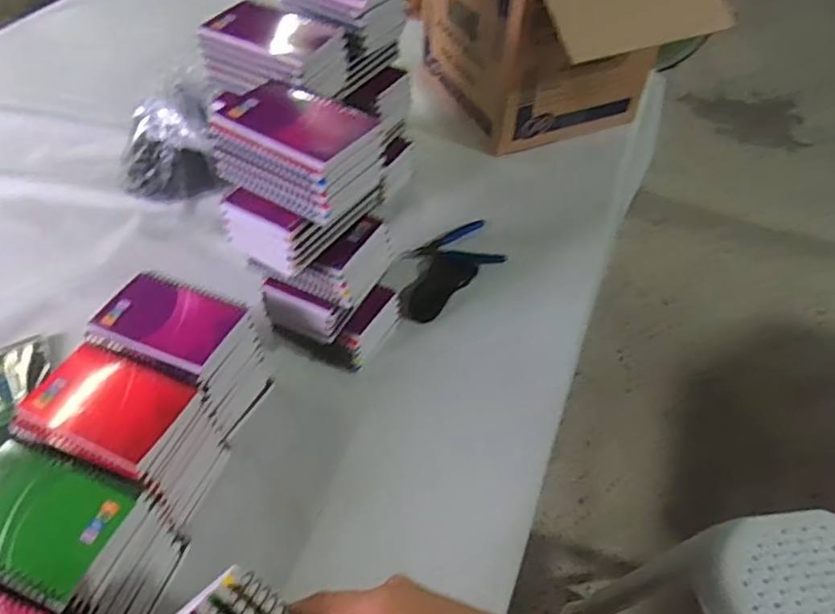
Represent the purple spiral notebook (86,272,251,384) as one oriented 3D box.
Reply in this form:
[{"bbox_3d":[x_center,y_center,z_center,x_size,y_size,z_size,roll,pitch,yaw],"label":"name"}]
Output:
[{"bbox_3d":[-0.241,0.015,0.584,0.127,0.007,0.094,19,51,13],"label":"purple spiral notebook"}]

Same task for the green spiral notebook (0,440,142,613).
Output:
[{"bbox_3d":[-0.291,0.158,0.455,0.129,0.011,0.095,18,51,12],"label":"green spiral notebook"}]

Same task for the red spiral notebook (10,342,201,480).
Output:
[{"bbox_3d":[-0.273,0.086,0.526,0.132,0.018,0.095,16,51,10],"label":"red spiral notebook"}]

